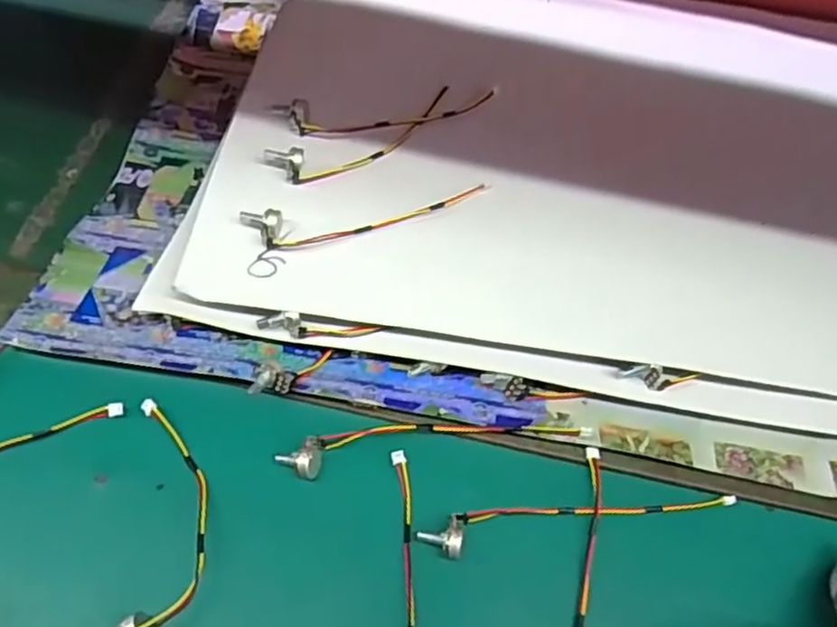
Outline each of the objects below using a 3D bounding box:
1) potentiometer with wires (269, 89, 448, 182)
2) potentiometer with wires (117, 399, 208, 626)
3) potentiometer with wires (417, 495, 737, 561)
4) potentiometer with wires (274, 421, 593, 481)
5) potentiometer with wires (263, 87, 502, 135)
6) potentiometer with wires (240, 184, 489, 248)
[{"bbox_3d":[-0.030,-0.123,0.460,0.145,0.019,0.032,-30,66,-19],"label":"potentiometer with wires"},{"bbox_3d":[-0.132,0.106,0.357,0.045,0.021,0.129,0,60,-4],"label":"potentiometer with wires"},{"bbox_3d":[0.089,0.108,0.372,0.177,0.012,0.023,-8,61,-9],"label":"potentiometer with wires"},{"bbox_3d":[0.009,0.071,0.386,0.176,0.012,0.022,-6,60,-8],"label":"potentiometer with wires"},{"bbox_3d":[-0.018,-0.143,0.471,0.160,0.013,0.031,-9,61,-9],"label":"potentiometer with wires"},{"bbox_3d":[-0.028,-0.062,0.425,0.158,0.017,0.027,-12,61,-11],"label":"potentiometer with wires"}]

